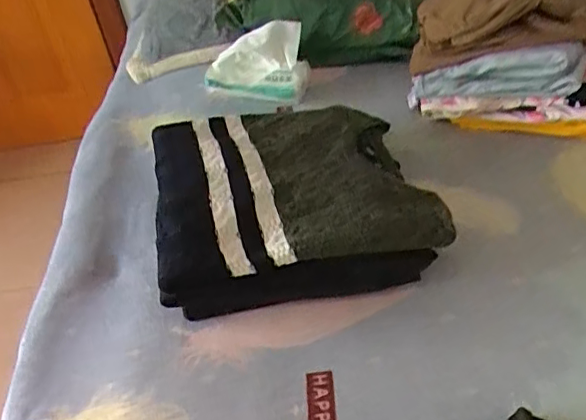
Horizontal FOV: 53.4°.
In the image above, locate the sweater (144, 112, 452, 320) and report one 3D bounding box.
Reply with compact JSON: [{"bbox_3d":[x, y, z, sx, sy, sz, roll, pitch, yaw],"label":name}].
[{"bbox_3d":[-0.009,-0.029,0.791,0.346,0.094,0.348,-12,41,-3],"label":"sweater"}]

